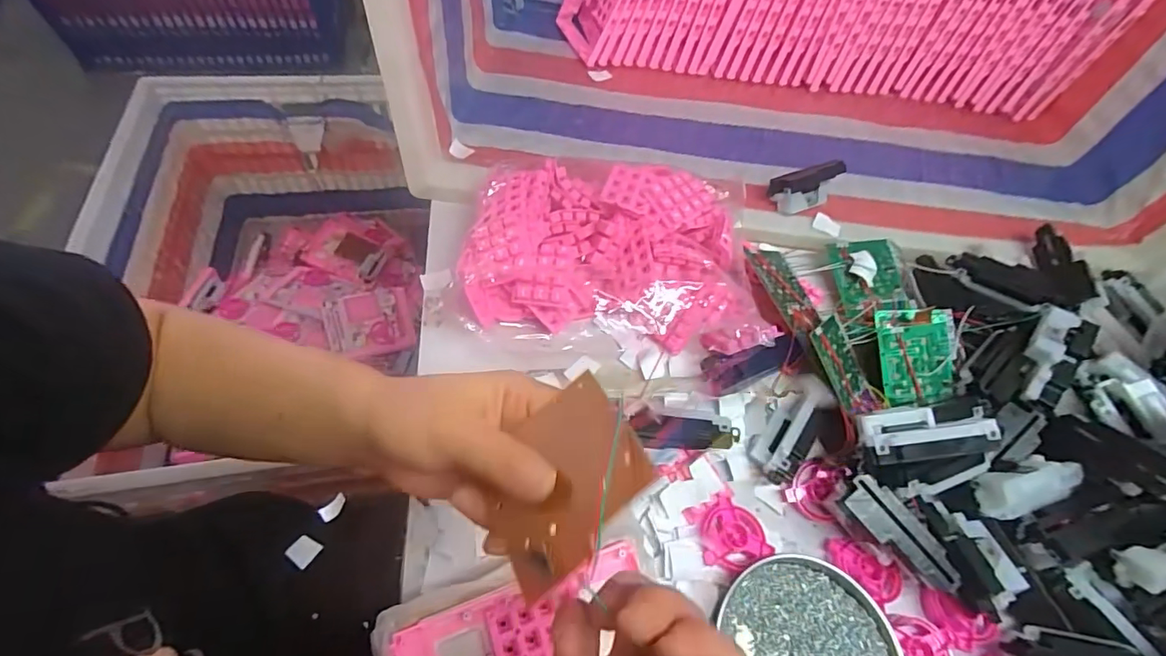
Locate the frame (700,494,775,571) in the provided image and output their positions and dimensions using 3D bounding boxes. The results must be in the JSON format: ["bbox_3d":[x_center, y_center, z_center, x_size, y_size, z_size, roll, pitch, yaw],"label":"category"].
[{"bbox_3d":[0.114,0.161,0.391,0.052,0.007,0.052,3,58,-5],"label":"frame"}]

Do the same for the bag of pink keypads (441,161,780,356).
[{"bbox_3d":[0.027,-0.065,0.468,0.271,0.071,0.173,2,58,-6],"label":"bag of pink keypads"}]

